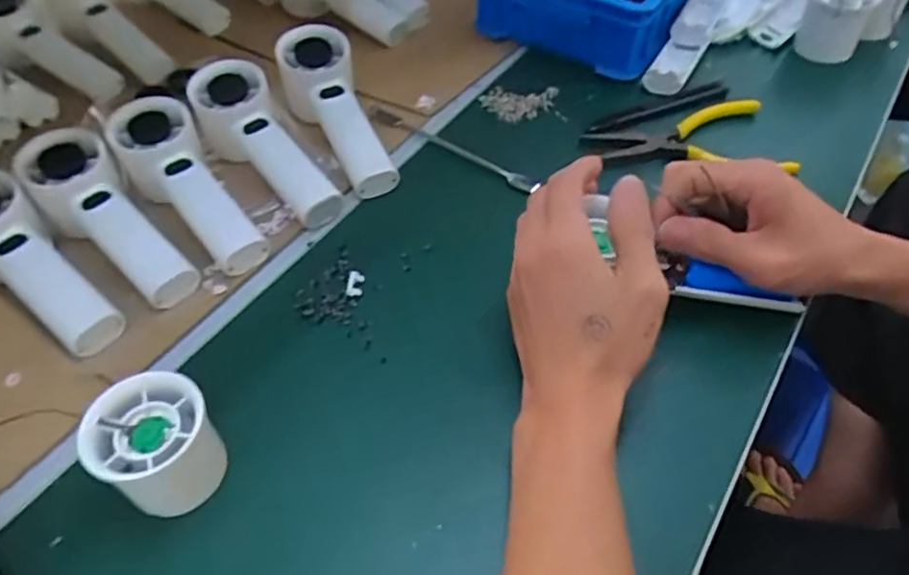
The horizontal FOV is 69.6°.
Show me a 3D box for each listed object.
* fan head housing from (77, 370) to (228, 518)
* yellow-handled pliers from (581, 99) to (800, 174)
[{"bbox_3d":[-0.149,0.082,0.330,0.055,0.052,0.055,-7,49,-3],"label":"fan head housing"},{"bbox_3d":[0.182,-0.122,0.515,0.154,0.016,0.068,0,49,3],"label":"yellow-handled pliers"}]

